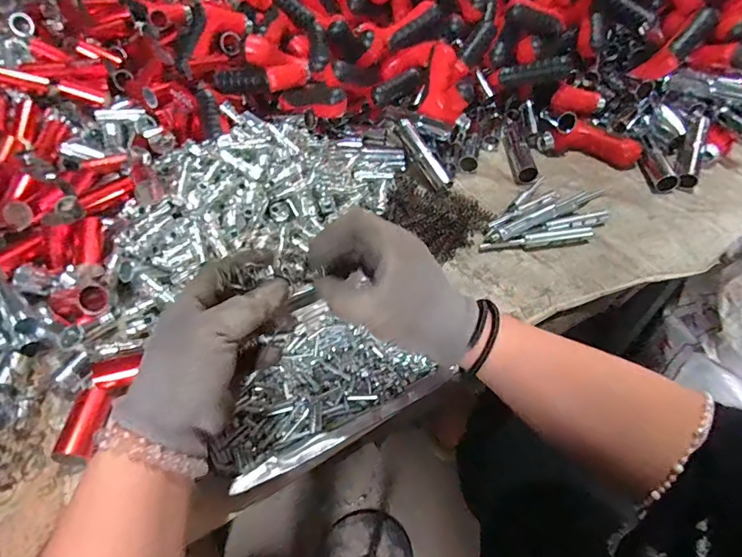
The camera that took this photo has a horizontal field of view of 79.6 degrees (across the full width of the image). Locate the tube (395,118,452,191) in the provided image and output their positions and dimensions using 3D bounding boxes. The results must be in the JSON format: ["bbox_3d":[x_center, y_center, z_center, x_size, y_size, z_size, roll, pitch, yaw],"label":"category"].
[{"bbox_3d":[0.075,-0.183,0.653,0.030,0.022,0.121,-26,76,-21],"label":"tube"}]

